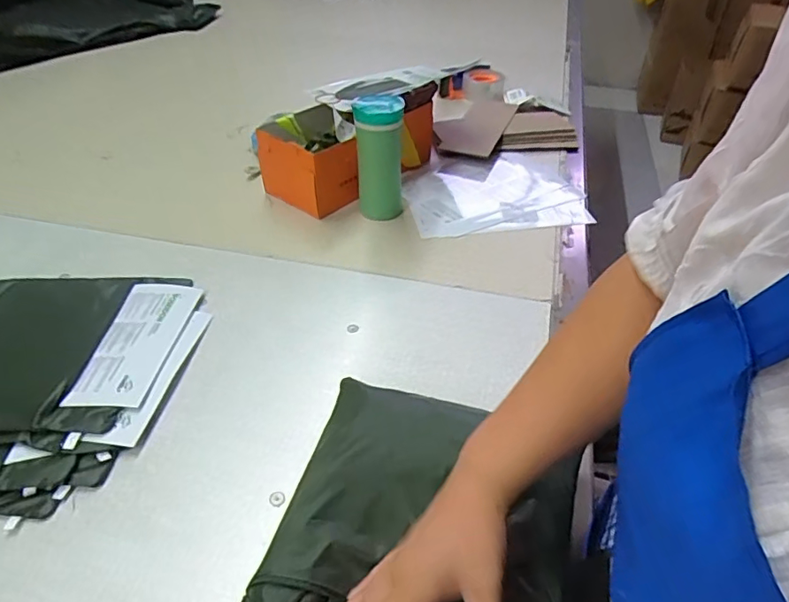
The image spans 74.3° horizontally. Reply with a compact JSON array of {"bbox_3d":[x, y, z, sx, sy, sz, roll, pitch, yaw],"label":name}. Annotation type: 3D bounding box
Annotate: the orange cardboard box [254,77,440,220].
[{"bbox_3d":[-0.076,-0.294,0.959,0.172,0.118,0.353,28,48,26],"label":"orange cardboard box"}]

